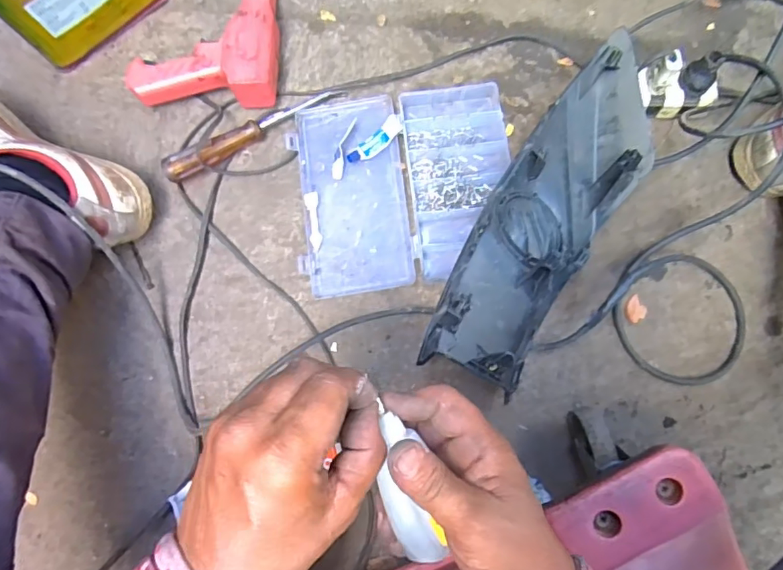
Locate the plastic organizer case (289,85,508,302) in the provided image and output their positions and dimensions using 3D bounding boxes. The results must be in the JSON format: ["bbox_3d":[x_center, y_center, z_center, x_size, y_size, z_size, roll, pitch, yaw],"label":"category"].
[{"bbox_3d":[0.015,-0.104,0.531,0.219,0.023,0.209,-7,76,-1],"label":"plastic organizer case"}]

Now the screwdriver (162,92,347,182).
[{"bbox_3d":[-0.144,-0.165,0.545,0.203,0.030,0.028,-30,78,-6],"label":"screwdriver"}]

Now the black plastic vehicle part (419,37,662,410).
[{"bbox_3d":[0.155,-0.073,0.499,0.111,0.076,0.366,32,79,8],"label":"black plastic vehicle part"}]

